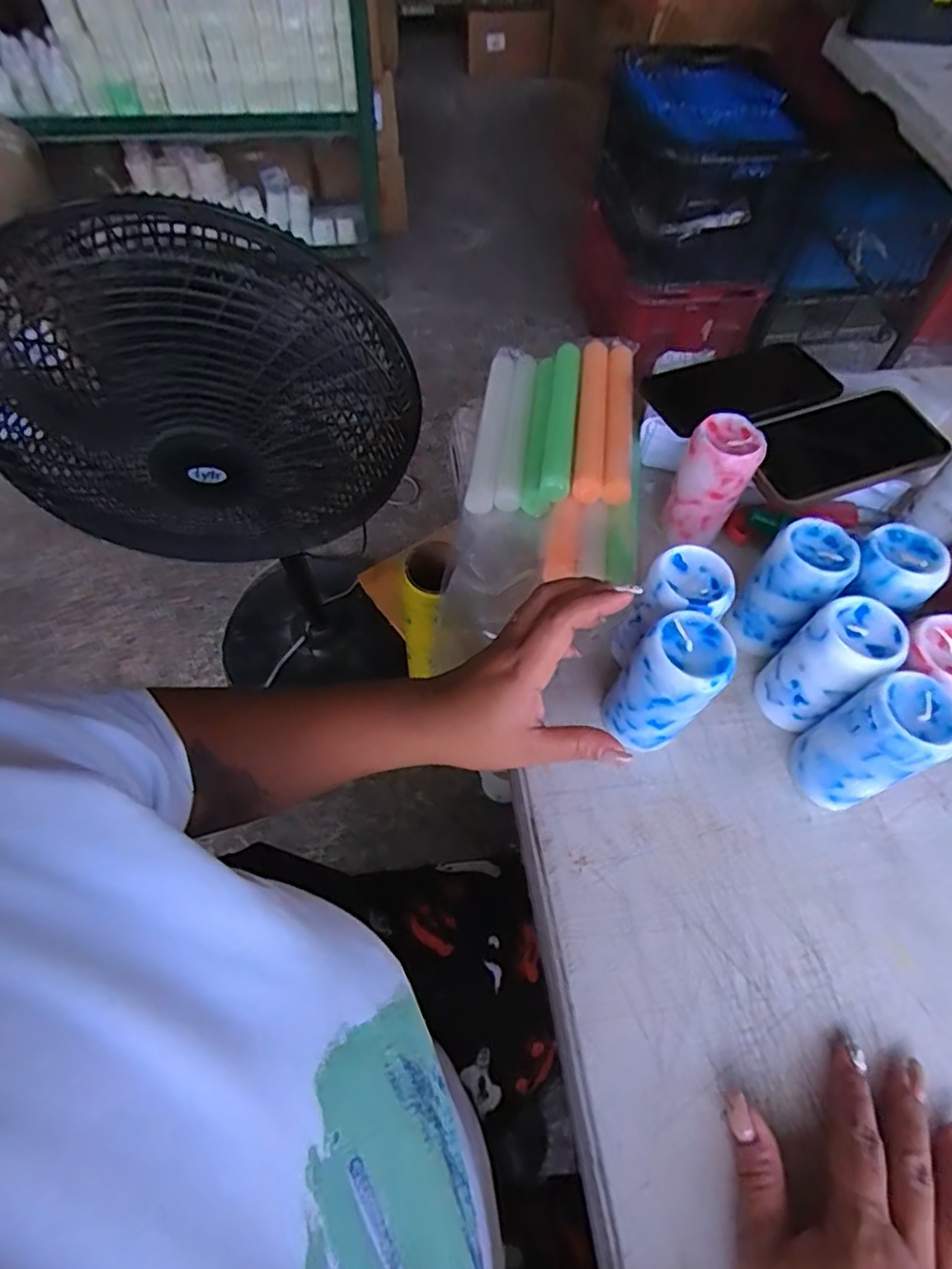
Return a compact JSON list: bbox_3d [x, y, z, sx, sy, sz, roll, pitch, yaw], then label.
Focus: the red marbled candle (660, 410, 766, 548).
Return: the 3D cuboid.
[{"bbox_3d":[0.176,-0.113,0.478,0.048,0.084,0.055,25,61,13],"label":"red marbled candle"}]

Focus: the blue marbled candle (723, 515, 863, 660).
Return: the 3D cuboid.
[{"bbox_3d":[0.212,-0.029,0.427,0.054,0.083,0.047,-36,66,-21],"label":"blue marbled candle"}]

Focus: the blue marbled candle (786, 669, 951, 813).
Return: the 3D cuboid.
[{"bbox_3d":[0.231,0.065,0.374,0.048,0.093,0.051,-24,62,-15],"label":"blue marbled candle"}]

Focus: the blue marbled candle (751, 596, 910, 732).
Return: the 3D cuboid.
[{"bbox_3d":[0.220,0.021,0.403,0.049,0.093,0.050,-38,67,-22],"label":"blue marbled candle"}]

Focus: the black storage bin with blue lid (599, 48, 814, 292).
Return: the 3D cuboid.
[{"bbox_3d":[0.519,-1.098,1.514,0.397,0.300,0.524,0,58,-2],"label":"black storage bin with blue lid"}]

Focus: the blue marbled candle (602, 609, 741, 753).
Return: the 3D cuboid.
[{"bbox_3d":[0.116,0.033,0.388,0.049,0.098,0.055,39,65,20],"label":"blue marbled candle"}]

